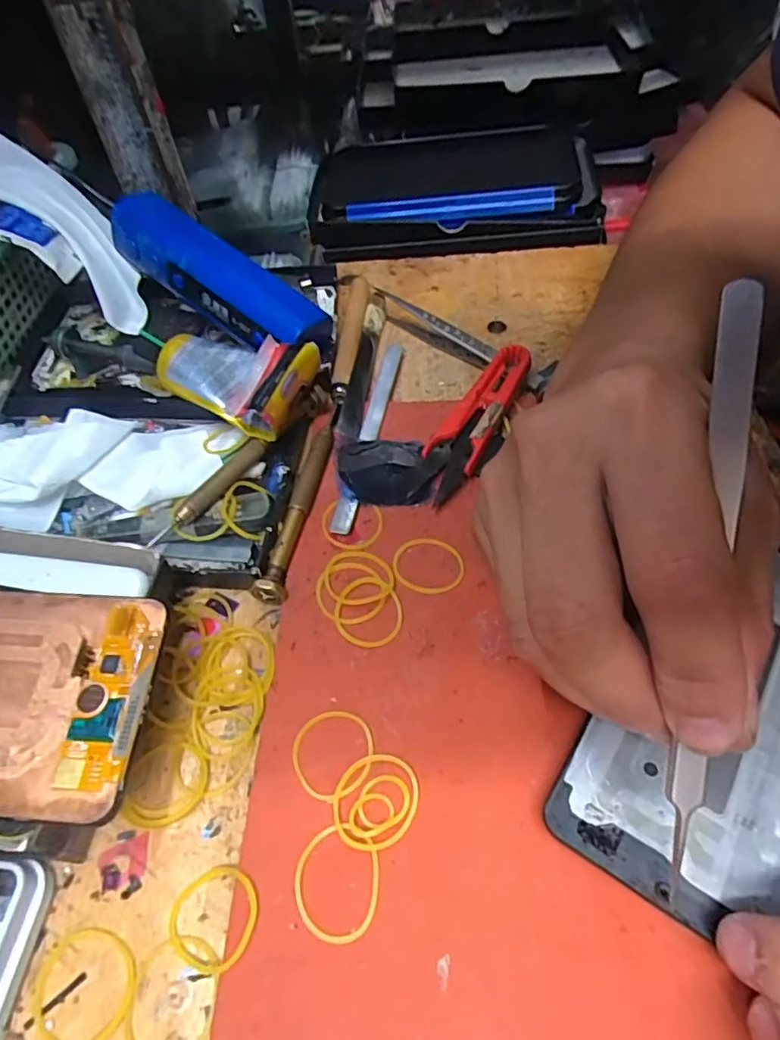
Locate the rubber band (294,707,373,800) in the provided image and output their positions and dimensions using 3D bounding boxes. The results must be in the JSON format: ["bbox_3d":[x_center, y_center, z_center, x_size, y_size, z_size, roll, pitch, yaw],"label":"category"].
[{"bbox_3d":[-0.019,0.077,0.192,0.027,0.004,0.028,-9,53,-2],"label":"rubber band"}]

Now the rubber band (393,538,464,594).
[{"bbox_3d":[0.016,0.017,0.234,0.028,0.004,0.026,-2,53,3],"label":"rubber band"}]

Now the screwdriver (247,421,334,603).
[{"bbox_3d":[-0.041,-0.006,0.253,0.013,0.009,0.089,6,54,10],"label":"screwdriver"}]

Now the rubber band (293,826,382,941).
[{"bbox_3d":[-0.016,0.106,0.170,0.025,0.004,0.029,3,53,8],"label":"rubber band"}]

